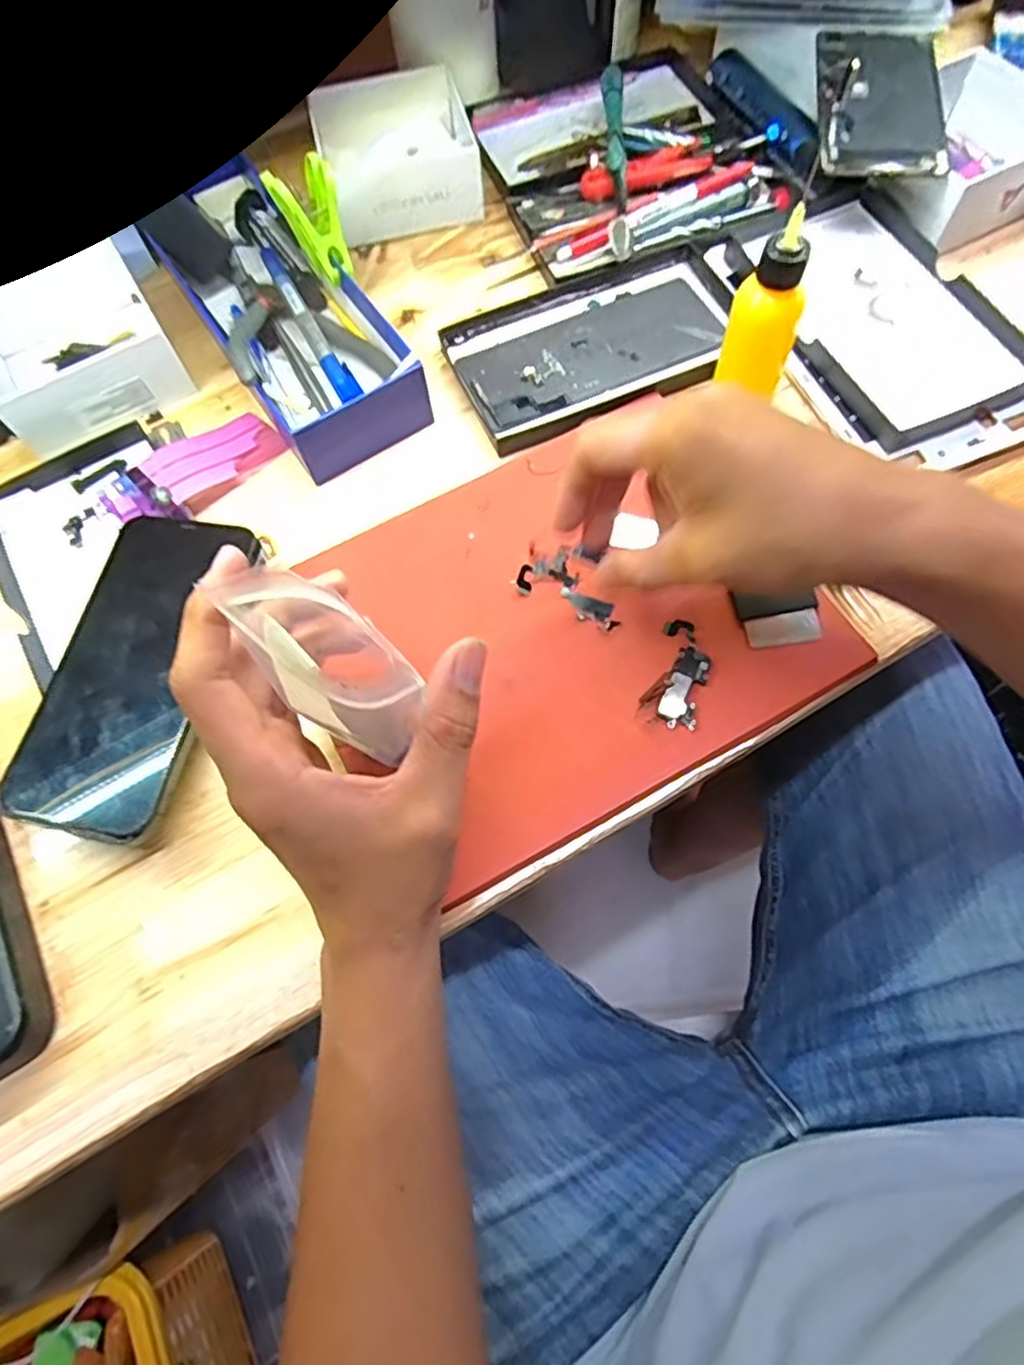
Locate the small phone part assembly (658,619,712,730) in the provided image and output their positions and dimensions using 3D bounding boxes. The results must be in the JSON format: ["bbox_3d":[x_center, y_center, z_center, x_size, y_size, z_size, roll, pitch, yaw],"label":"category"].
[{"bbox_3d":[0.083,-0.005,0.322,0.023,0.007,0.054,6,71,5],"label":"small phone part assembly"}]

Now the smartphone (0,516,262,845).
[{"bbox_3d":[-0.178,-0.009,0.321,0.077,0.007,0.157,9,69,8],"label":"smartphone"}]

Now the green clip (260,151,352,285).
[{"bbox_3d":[-0.110,-0.265,0.388,0.035,0.058,0.015,-35,37,-6],"label":"green clip"}]

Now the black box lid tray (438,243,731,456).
[{"bbox_3d":[0.052,-0.209,0.414,0.173,0.011,0.106,-22,71,-5],"label":"black box lid tray"}]

